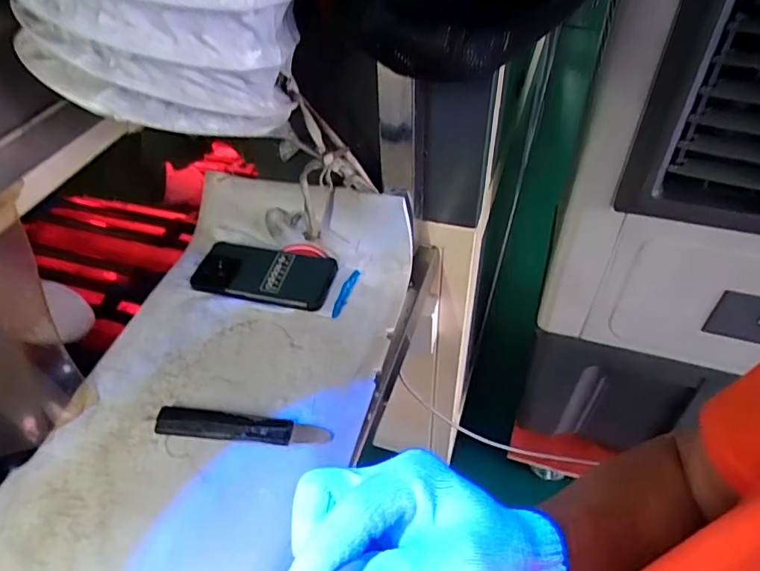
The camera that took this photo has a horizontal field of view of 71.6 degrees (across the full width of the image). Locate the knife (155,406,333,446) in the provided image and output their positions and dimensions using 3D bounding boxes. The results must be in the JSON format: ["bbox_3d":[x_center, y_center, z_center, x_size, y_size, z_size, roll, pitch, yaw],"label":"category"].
[{"bbox_3d":[-0.131,0.135,0.503,0.166,0.014,0.028,4,47,6],"label":"knife"}]

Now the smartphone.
[{"bbox_3d":[-0.137,-0.017,0.632,0.167,0.013,0.084,8,53,13],"label":"smartphone"}]

